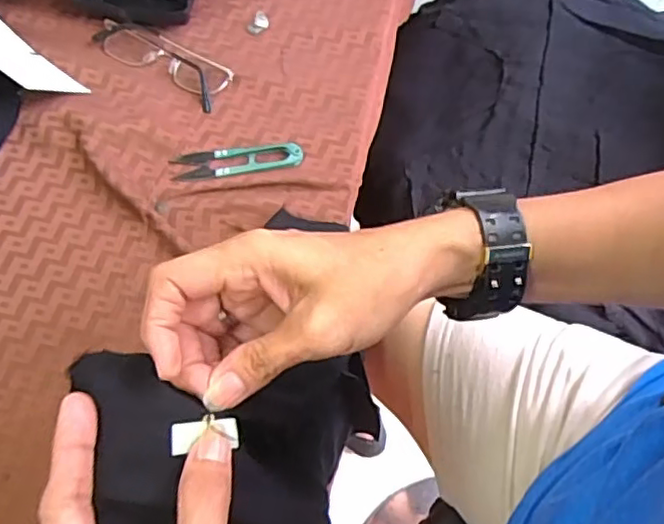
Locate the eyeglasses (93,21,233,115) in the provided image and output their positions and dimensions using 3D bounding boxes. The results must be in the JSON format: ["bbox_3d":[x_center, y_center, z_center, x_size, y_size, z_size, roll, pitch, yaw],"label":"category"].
[{"bbox_3d":[-0.147,-0.174,0.530,0.127,0.018,0.036,29,67,16],"label":"eyeglasses"}]

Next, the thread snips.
[{"bbox_3d":[-0.075,-0.081,0.489,0.102,0.005,0.026,-7,62,-2],"label":"thread snips"}]

